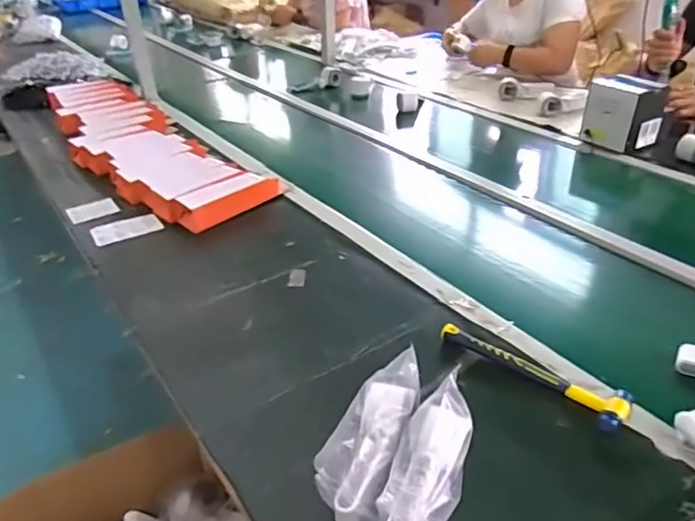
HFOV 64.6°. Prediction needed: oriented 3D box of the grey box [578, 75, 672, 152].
[{"bbox_3d":[0.647,-0.349,1.290,0.133,0.139,0.133,-22,38,-26],"label":"grey box"}]

